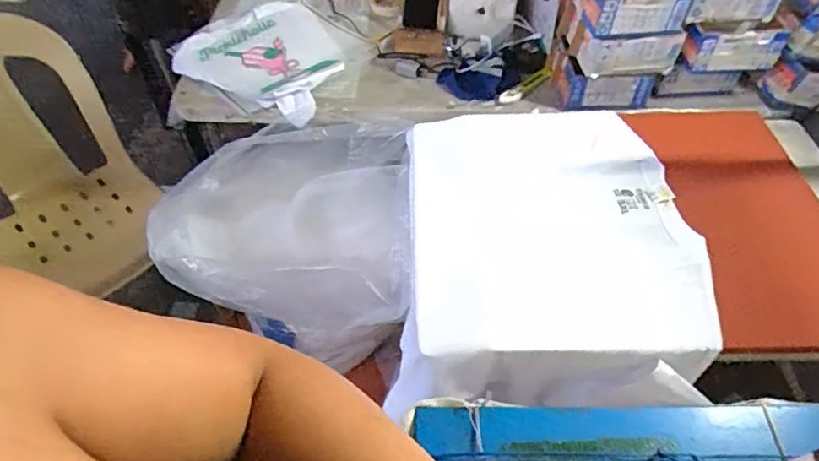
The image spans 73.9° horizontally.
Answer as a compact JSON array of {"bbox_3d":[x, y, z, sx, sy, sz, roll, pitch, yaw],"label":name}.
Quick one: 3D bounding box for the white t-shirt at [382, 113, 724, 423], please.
[{"bbox_3d":[0.168,0.016,0.724,0.366,0.100,0.409,-4,50,-4],"label":"white t-shirt"}]

